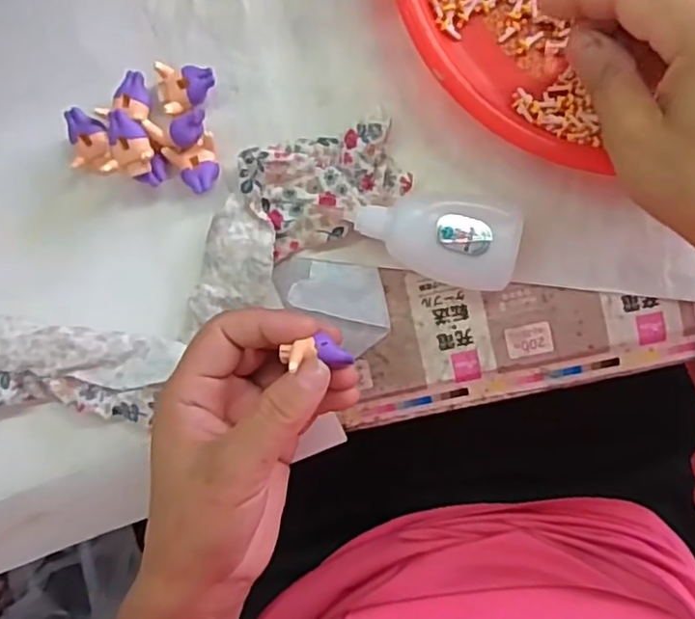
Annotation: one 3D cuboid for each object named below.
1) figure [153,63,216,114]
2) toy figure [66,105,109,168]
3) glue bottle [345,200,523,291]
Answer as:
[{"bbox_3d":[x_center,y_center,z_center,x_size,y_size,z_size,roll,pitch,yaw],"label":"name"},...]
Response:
[{"bbox_3d":[-0.085,-0.112,0.341,0.029,0.015,0.025,13,93,4],"label":"figure"},{"bbox_3d":[-0.135,-0.089,0.345,0.019,0.017,0.027,0,92,5],"label":"toy figure"},{"bbox_3d":[0.044,-0.035,0.331,0.080,0.025,0.040,9,93,4],"label":"glue bottle"}]

